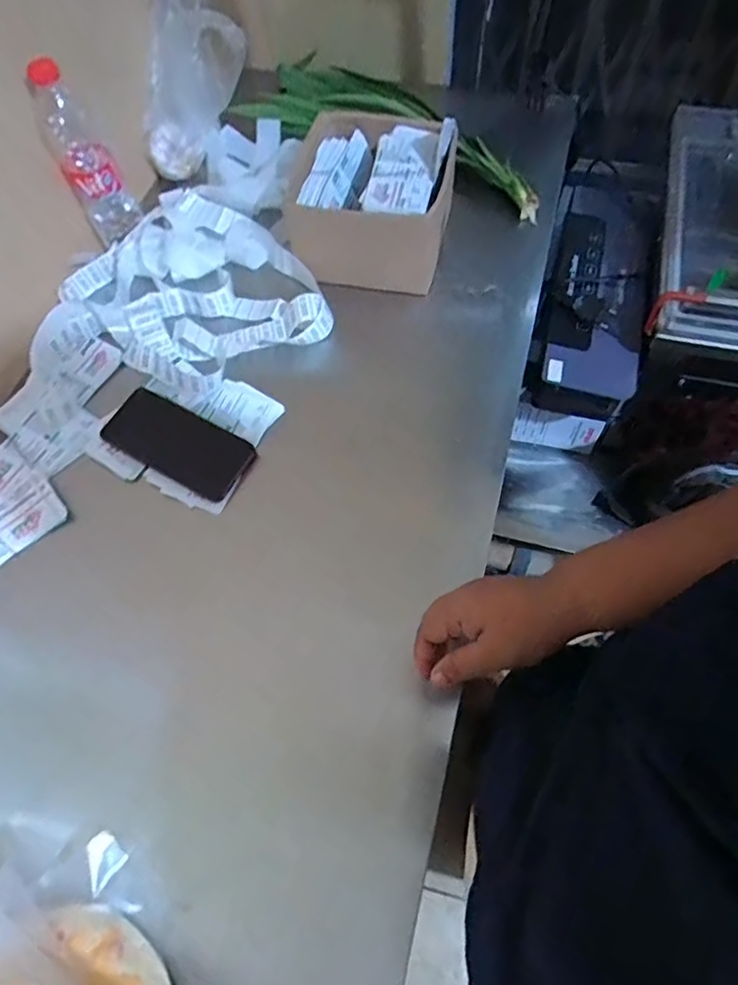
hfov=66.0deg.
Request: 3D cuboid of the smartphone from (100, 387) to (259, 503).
[{"bbox_3d":[-0.209,-0.055,0.626,0.162,0.016,0.076,30,79,7],"label":"smartphone"}]

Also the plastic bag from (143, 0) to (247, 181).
[{"bbox_3d":[-0.240,-0.575,0.773,0.135,0.264,0.063,30,33,17],"label":"plastic bag"}]

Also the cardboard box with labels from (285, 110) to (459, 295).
[{"bbox_3d":[0.005,-0.367,0.714,0.180,0.106,0.183,7,64,7],"label":"cardboard box with labels"}]

